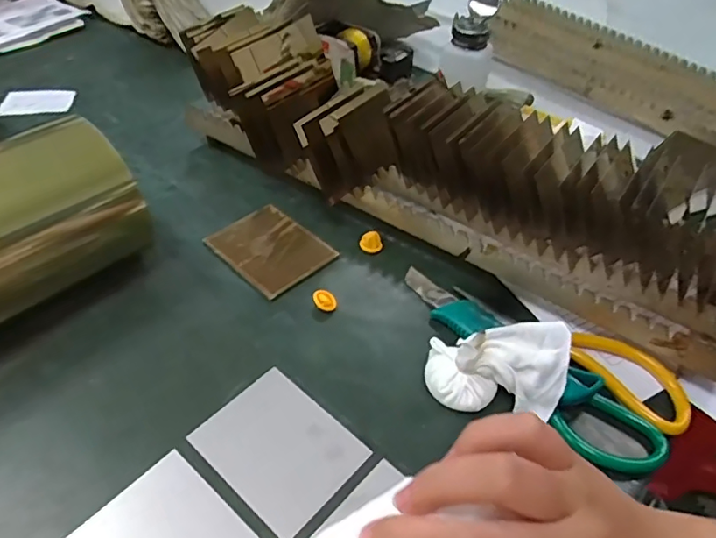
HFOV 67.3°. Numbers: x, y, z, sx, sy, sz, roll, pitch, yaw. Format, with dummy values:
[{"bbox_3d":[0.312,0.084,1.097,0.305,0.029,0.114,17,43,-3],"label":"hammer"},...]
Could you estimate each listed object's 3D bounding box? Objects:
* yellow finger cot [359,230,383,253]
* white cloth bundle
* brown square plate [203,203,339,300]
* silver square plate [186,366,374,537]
[{"bbox_3d":[0.012,-0.024,0.503,0.021,0.019,0.014,13,45,7],"label":"yellow finger cot"},{"bbox_3d":[0.101,0.071,0.389,0.092,0.058,0.049,7,45,1],"label":"white cloth bundle"},{"bbox_3d":[-0.082,-0.020,0.500,0.100,0.006,0.082,37,53,27],"label":"brown square plate"},{"bbox_3d":[-0.053,0.120,0.365,0.098,0.006,0.078,35,51,25],"label":"silver square plate"}]

